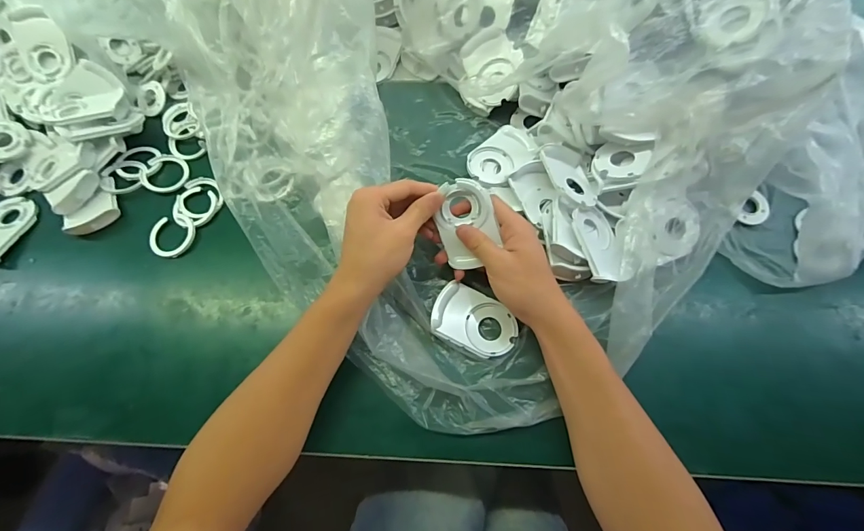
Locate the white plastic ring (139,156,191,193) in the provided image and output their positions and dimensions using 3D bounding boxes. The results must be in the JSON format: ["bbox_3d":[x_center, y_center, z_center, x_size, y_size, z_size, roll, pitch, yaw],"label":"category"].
[{"bbox_3d":[-0.316,-0.109,0.464,0.049,0.013,0.057,-18,69,-5],"label":"white plastic ring"}]

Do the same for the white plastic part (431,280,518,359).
[{"bbox_3d":[0.042,0.054,0.383,0.083,0.017,0.059,23,71,11],"label":"white plastic part"}]

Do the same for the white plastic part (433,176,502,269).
[{"bbox_3d":[0.032,-0.039,0.372,0.054,0.007,0.083,-12,107,18],"label":"white plastic part"}]

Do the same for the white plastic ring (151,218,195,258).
[{"bbox_3d":[-0.292,-0.032,0.439,0.050,0.006,0.048,-1,68,2],"label":"white plastic ring"}]

